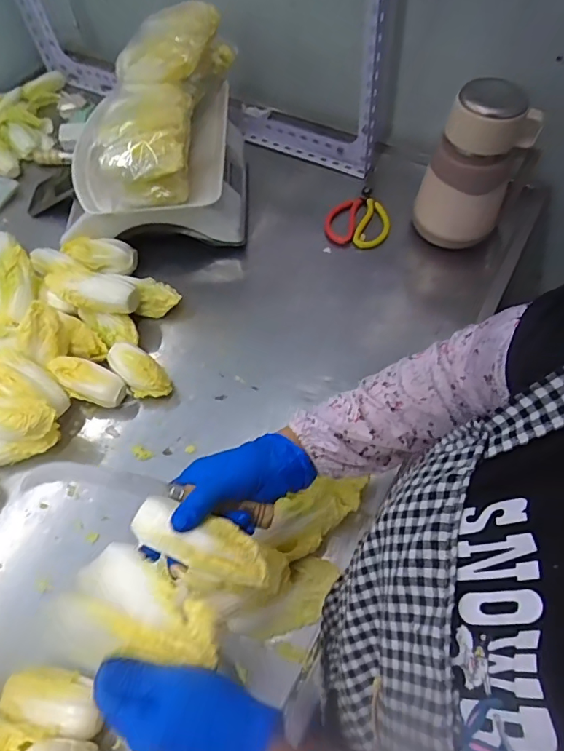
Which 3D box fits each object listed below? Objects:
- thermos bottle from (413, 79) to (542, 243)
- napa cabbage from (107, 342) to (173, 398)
[{"bbox_3d":[0.270,-0.291,0.696,0.117,0.236,0.107,17,63,12],"label":"thermos bottle"},{"bbox_3d":[-0.196,-0.004,0.669,0.096,0.048,0.047,40,70,22],"label":"napa cabbage"}]

